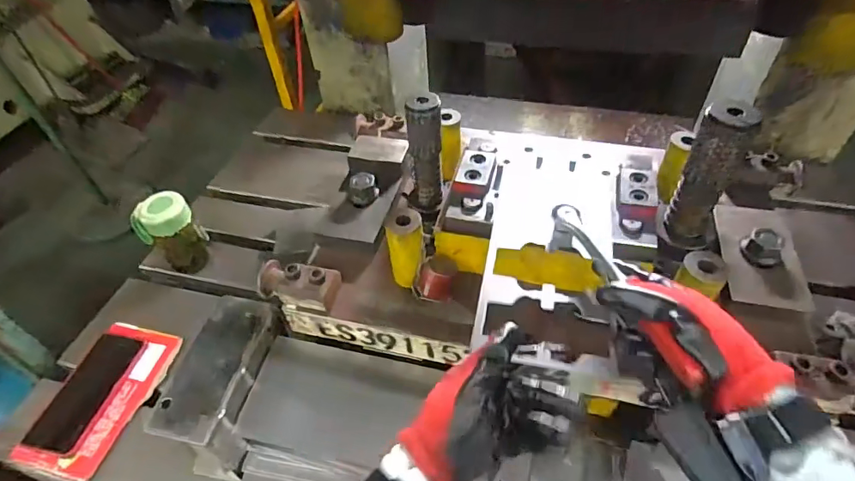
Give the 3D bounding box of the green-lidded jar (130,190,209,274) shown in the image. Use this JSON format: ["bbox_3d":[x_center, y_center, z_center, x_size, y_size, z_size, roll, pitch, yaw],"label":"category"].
[{"bbox_3d":[-0.403,-0.009,0.765,0.058,0.131,0.077,34,57,31],"label":"green-lidded jar"}]

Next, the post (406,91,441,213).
[{"bbox_3d":[-0.002,-0.096,0.559,0.033,0.145,0.043,7,47,11],"label":"post"}]

